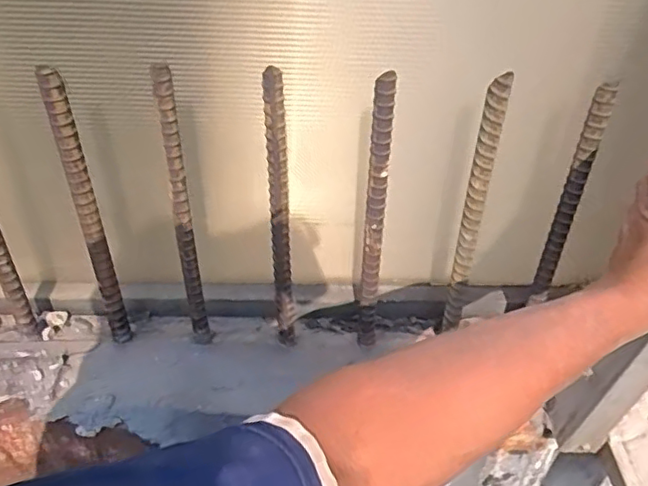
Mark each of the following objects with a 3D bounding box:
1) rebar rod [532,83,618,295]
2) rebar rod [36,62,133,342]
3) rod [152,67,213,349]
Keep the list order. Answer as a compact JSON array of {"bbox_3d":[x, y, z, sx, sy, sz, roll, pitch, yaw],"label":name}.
[{"bbox_3d":[0.252,-0.045,0.614,0.018,0.240,0.015,23,42,24],"label":"rebar rod"},{"bbox_3d":[-0.235,-0.009,0.619,0.025,0.347,0.017,-17,42,-23],"label":"rebar rod"},{"bbox_3d":[-0.142,-0.013,0.623,0.018,0.346,0.017,-7,38,-11],"label":"rod"}]

